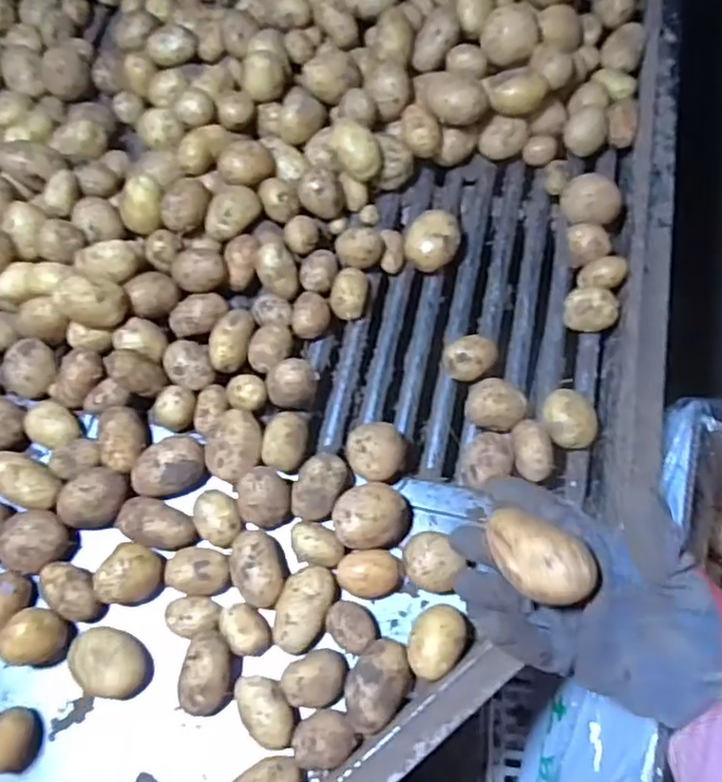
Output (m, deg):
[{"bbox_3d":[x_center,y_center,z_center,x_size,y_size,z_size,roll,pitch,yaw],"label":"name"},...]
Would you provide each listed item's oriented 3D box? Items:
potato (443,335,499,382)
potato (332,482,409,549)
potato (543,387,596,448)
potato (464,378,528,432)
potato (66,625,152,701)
[{"bbox_3d":[0.097,-0.028,0.567,0.047,0.042,0.042,-31,70,-14],"label":"potato"},{"bbox_3d":[0.009,0.101,0.506,0.059,0.036,0.051,-10,66,-6],"label":"potato"},{"bbox_3d":[0.179,0.027,0.553,0.043,0.034,0.051,2,66,-1],"label":"potato"},{"bbox_3d":[0.116,0.015,0.550,0.051,0.044,0.040,1,66,-1],"label":"potato"},{"bbox_3d":[-0.191,0.209,0.476,0.049,0.033,0.057,-42,73,-18],"label":"potato"}]

